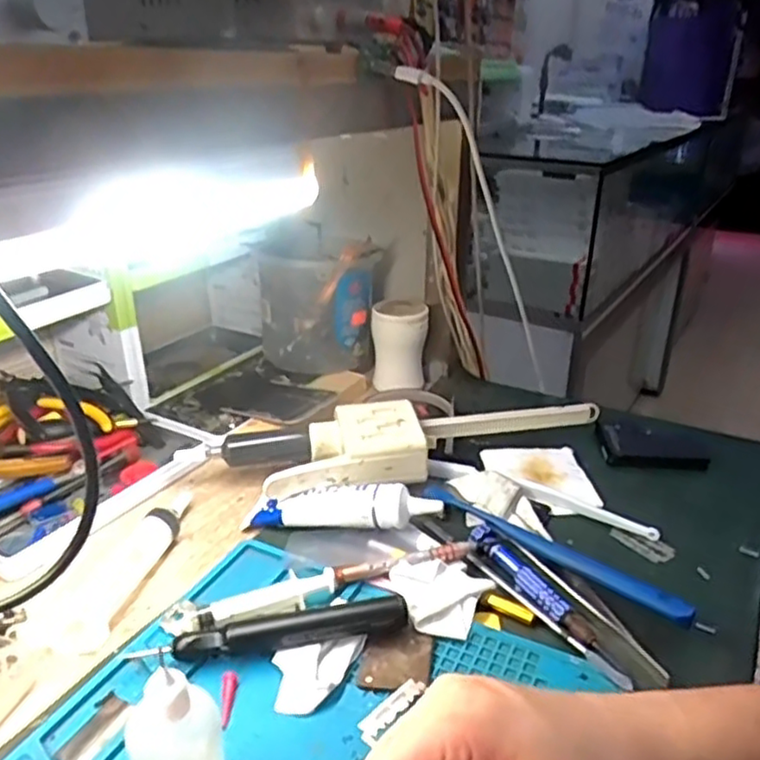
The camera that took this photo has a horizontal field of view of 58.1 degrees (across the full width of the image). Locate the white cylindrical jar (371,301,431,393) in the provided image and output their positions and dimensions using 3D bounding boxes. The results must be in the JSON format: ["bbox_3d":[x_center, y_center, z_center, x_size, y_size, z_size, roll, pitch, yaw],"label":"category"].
[{"bbox_3d":[0.019,-0.035,0.665,0.054,0.076,0.044,1,25,0],"label":"white cylindrical jar"}]

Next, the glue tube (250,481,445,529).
[{"bbox_3d":[-0.022,0.085,0.468,0.126,0.022,0.029,-5,23,14],"label":"glue tube"}]

